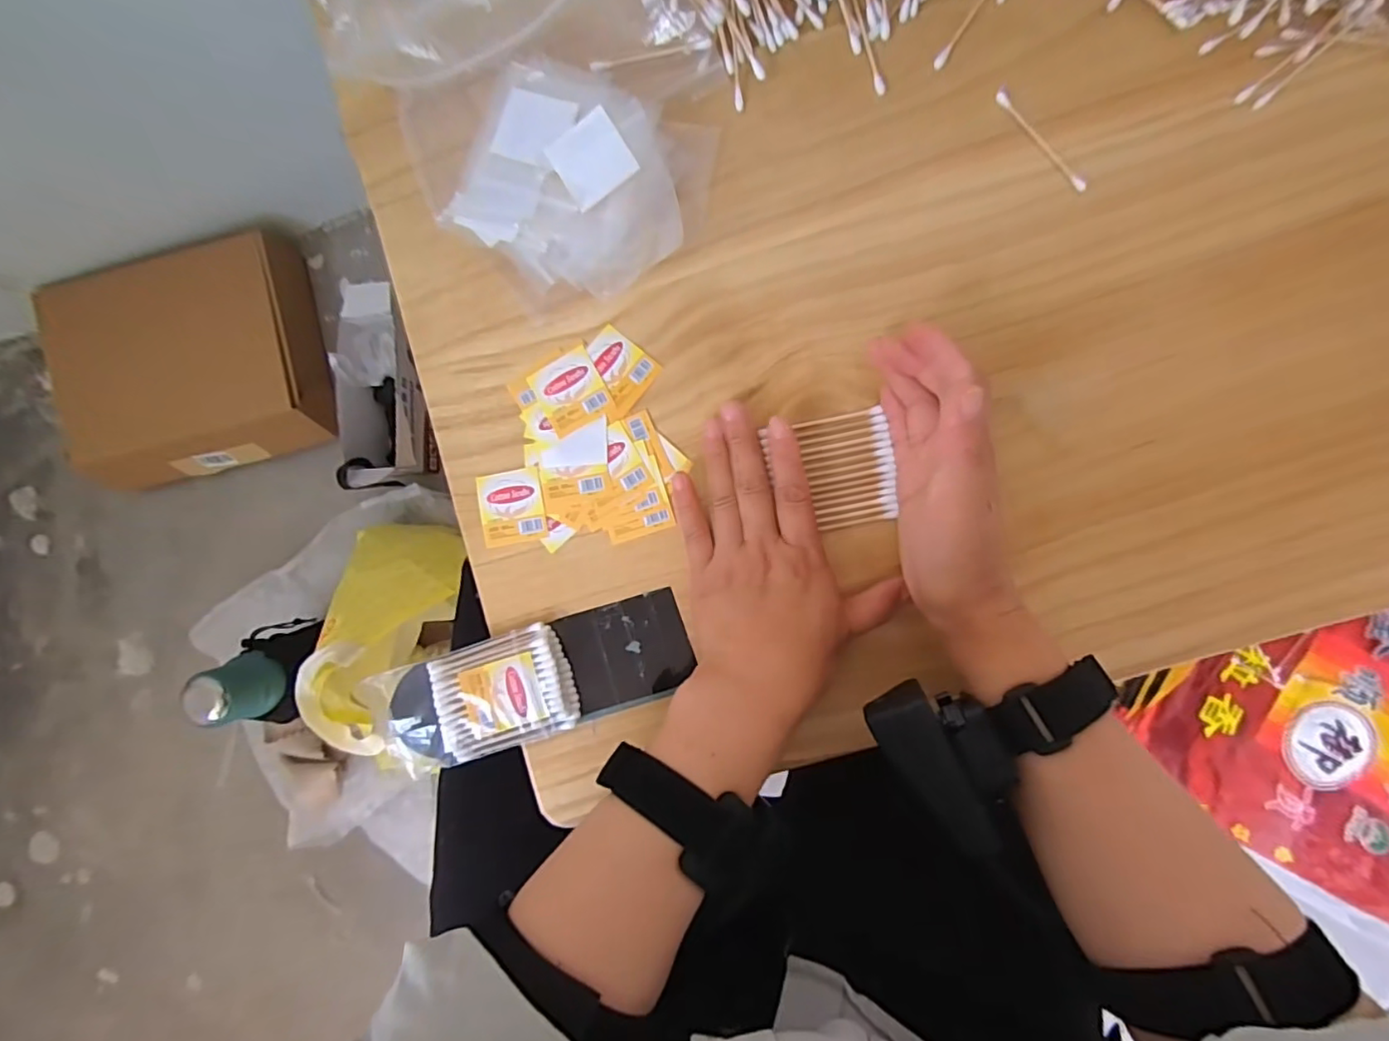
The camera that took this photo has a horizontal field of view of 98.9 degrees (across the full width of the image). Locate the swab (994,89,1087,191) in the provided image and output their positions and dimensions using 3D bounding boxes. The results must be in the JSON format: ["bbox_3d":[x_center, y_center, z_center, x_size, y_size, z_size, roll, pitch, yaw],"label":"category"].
[{"bbox_3d":[0.191,-0.210,0.327,0.006,0.004,0.073,-39,86,3],"label":"swab"}]

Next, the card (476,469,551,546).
[{"bbox_3d":[-0.109,-0.008,0.355,0.038,0.004,0.043,-9,89,6],"label":"card"}]

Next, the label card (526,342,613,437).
[{"bbox_3d":[-0.073,-0.076,0.349,0.038,0.004,0.044,-28,87,4],"label":"label card"}]

